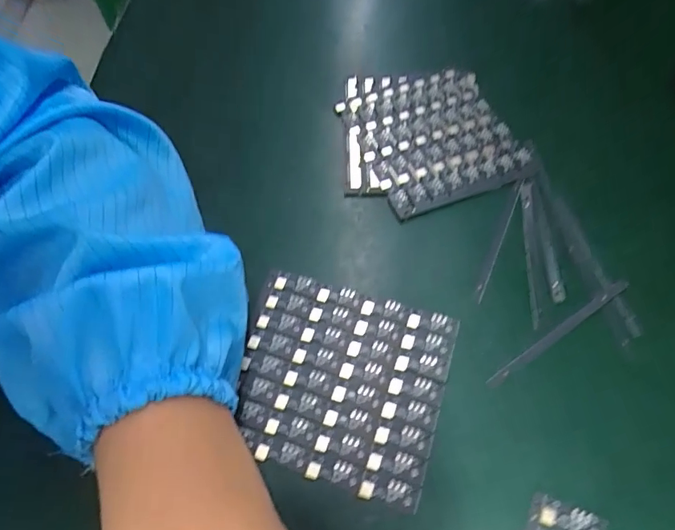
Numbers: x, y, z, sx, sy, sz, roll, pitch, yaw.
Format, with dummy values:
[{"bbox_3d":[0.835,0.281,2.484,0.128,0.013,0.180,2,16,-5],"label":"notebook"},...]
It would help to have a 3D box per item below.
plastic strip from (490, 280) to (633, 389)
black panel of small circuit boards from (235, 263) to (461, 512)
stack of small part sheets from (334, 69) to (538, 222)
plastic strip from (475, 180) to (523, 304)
[{"bbox_3d":[0.112,0.034,0.249,0.096,0.005,0.005,-31,64,-15],"label":"plastic strip"},{"bbox_3d":[0.000,0.056,0.244,0.101,0.004,0.093,15,62,12],"label":"black panel of small circuit boards"},{"bbox_3d":[0.054,-0.085,0.320,0.108,0.014,0.111,-19,62,-9],"label":"stack of small part sheets"},{"bbox_3d":[0.092,-0.017,0.280,0.005,0.004,0.087,22,63,13],"label":"plastic strip"}]

